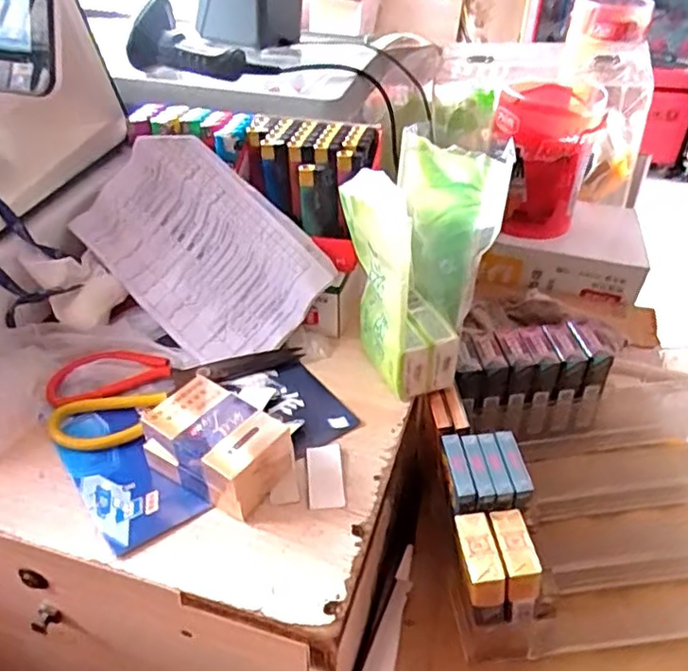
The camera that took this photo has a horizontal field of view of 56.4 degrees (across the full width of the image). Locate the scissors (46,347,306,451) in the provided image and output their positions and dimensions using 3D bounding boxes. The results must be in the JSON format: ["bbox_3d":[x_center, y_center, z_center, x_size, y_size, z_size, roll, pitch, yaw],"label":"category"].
[{"bbox_3d":[-0.139,0.030,0.521,0.195,0.013,0.092,-23,45,-26],"label":"scissors"}]

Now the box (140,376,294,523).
[{"bbox_3d":[-0.084,0.075,0.444,0.093,0.049,0.063,21,44,22],"label":"box"}]

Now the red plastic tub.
[{"bbox_3d":[0.264,-0.242,0.893,0.124,0.164,0.142,6,40,6],"label":"red plastic tub"}]

